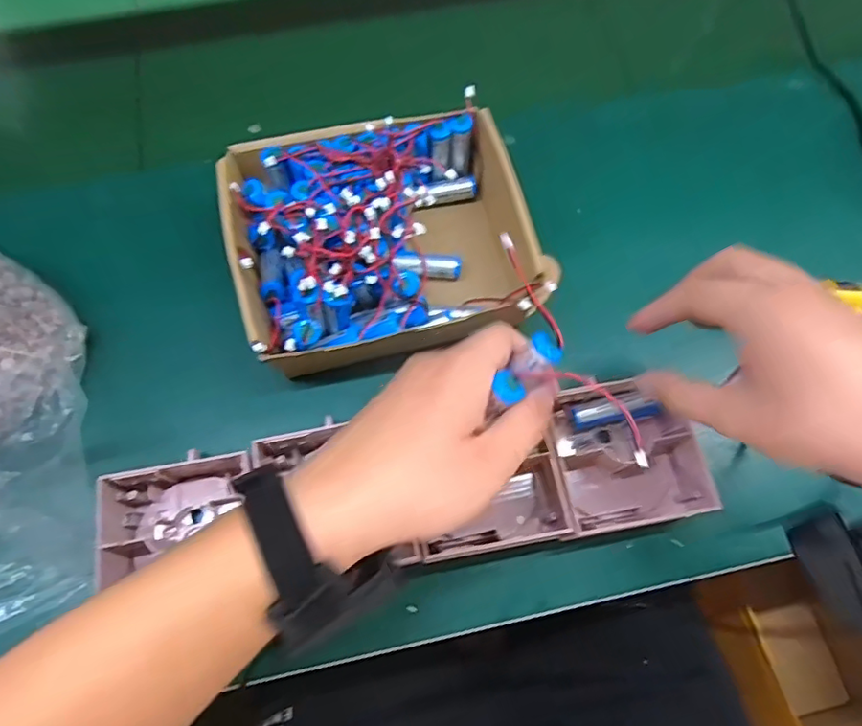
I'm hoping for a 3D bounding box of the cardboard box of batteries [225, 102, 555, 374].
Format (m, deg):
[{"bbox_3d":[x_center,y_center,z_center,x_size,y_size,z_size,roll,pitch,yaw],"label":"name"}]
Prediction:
[{"bbox_3d":[-0.042,-0.104,0.445,0.223,0.091,0.190,-15,70,-6],"label":"cardboard box of batteries"}]

